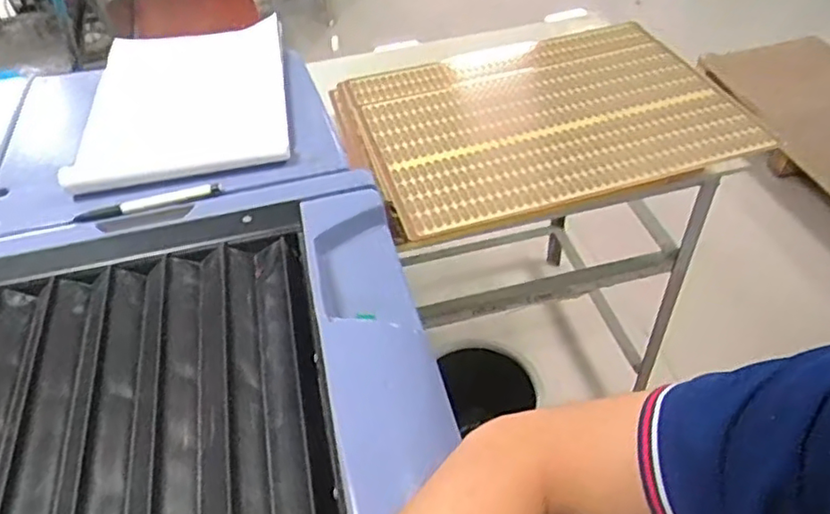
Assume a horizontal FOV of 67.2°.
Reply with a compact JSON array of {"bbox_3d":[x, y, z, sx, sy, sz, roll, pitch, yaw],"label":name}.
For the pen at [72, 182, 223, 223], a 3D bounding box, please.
[{"bbox_3d":[-0.253,-0.051,0.594,0.137,0.011,0.015,-11,45,-6],"label":"pen"}]

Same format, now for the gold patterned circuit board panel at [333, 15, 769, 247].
[{"bbox_3d":[0.183,-0.222,0.925,0.515,0.029,0.402,-14,46,-9],"label":"gold patterned circuit board panel"}]

